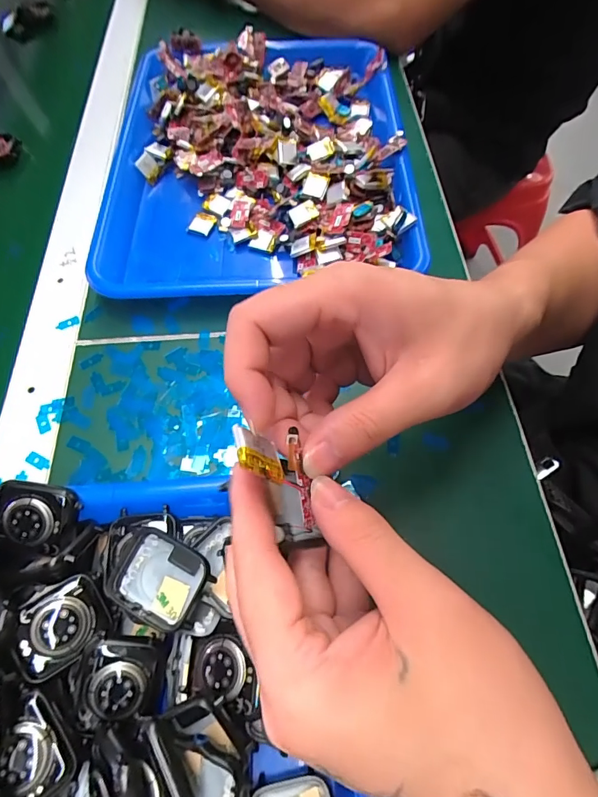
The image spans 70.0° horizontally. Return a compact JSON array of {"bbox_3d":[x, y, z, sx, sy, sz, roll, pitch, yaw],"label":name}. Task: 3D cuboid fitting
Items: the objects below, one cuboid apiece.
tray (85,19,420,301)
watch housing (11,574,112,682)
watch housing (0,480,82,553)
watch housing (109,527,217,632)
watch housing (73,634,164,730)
[{"bbox_3d":[-0.038,-0.227,0.385,0.265,0.039,0.328,-1,63,0],"label":"tray"},{"bbox_3d":[-0.115,0.106,0.201,0.040,0.007,0.033,-33,68,-15],"label":"watch housing"},{"bbox_3d":[-0.139,0.061,0.226,0.041,0.016,0.033,15,84,-8],"label":"watch housing"},{"bbox_3d":[-0.068,0.088,0.209,0.045,0.014,0.036,21,65,11],"label":"watch housing"},{"bbox_3d":[-0.084,0.132,0.200,0.035,0.010,0.038,3,77,-12],"label":"watch housing"}]

